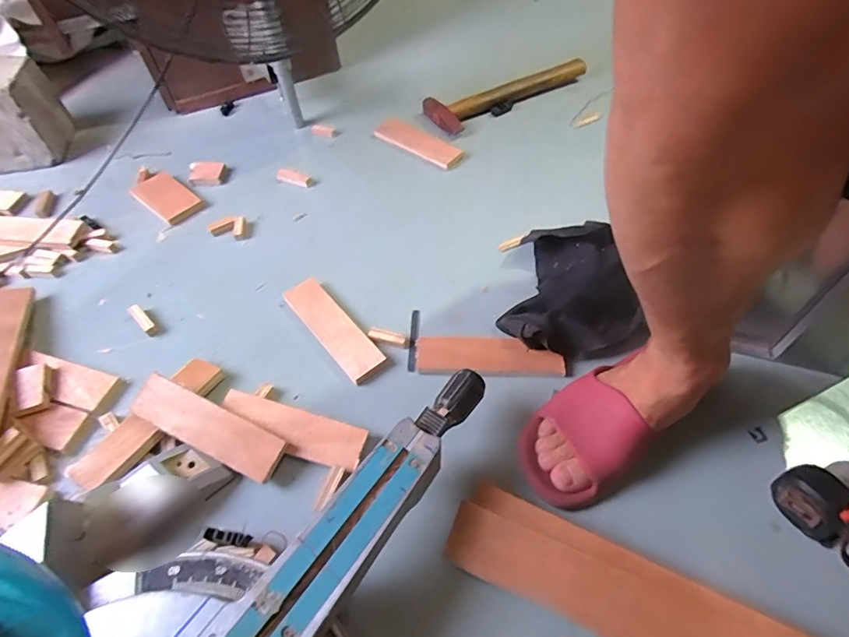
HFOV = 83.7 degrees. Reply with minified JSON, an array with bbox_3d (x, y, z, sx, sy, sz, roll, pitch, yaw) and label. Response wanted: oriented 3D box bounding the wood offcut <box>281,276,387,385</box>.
[{"bbox_3d":[-0.128,0.011,0.654,0.055,0.019,0.186,-33,60,-23],"label":"wood offcut"}]

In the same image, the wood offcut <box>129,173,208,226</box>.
[{"bbox_3d":[-0.467,-0.223,0.851,0.138,0.014,0.079,32,58,21],"label":"wood offcut"}]

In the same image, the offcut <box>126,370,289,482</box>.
[{"bbox_3d":[-0.246,0.124,0.538,0.179,0.010,0.053,24,80,8],"label":"offcut"}]

